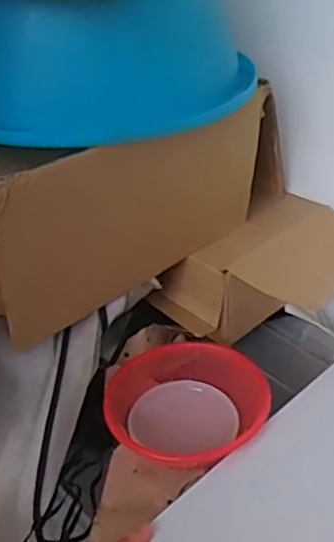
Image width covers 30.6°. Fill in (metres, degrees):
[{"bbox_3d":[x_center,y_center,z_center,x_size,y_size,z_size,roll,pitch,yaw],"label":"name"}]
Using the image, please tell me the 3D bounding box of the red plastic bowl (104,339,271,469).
[{"bbox_3d":[0.029,0.140,0.660,0.163,0.066,0.145,16,37,25],"label":"red plastic bowl"}]

